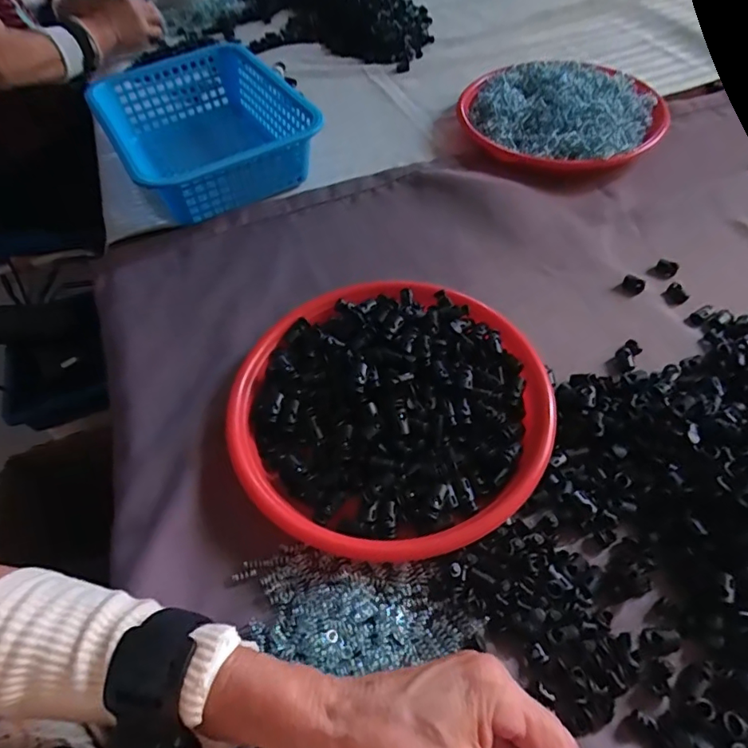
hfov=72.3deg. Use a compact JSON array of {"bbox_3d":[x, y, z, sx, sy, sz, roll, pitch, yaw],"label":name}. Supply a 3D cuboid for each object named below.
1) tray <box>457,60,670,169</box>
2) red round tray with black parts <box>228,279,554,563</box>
[{"bbox_3d":[0.240,-0.337,0.658,0.223,0.036,0.234,-30,57,-17],"label":"tray"},{"bbox_3d":[0.012,0.023,0.417,0.243,0.029,0.242,-2,54,3],"label":"red round tray with black parts"}]

